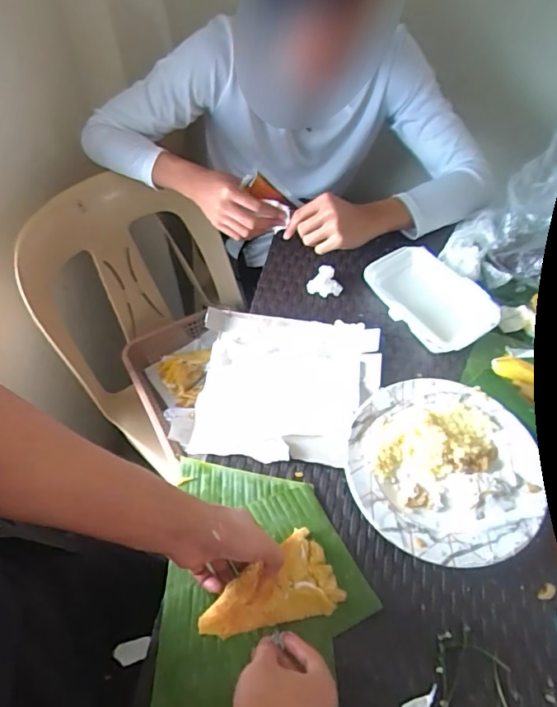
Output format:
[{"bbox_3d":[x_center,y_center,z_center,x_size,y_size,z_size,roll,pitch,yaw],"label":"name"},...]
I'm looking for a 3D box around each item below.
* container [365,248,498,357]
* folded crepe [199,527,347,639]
[{"bbox_3d":[0.218,-0.076,0.702,0.123,0.045,0.182,-37,61,-22],"label":"container"},{"bbox_3d":[-0.009,0.229,0.474,0.138,0.022,0.077,-11,52,-27],"label":"folded crepe"}]

